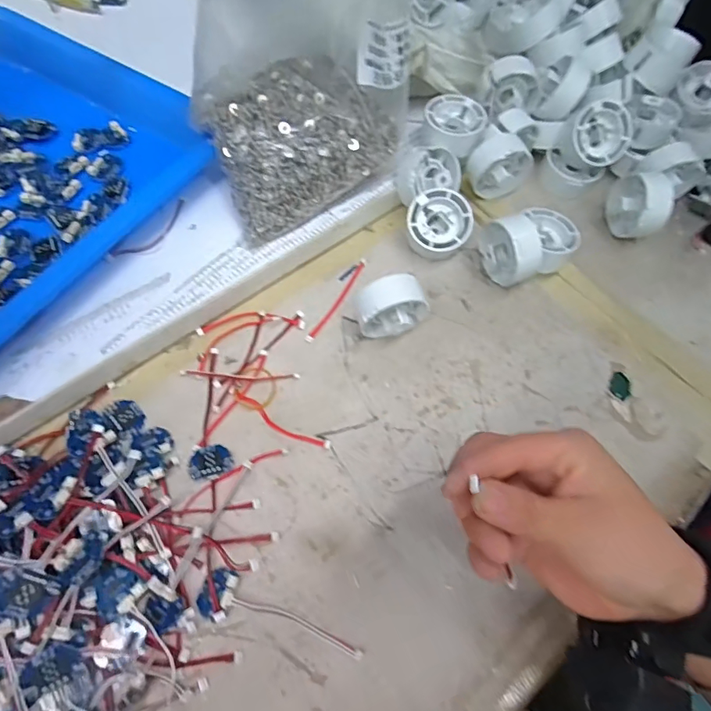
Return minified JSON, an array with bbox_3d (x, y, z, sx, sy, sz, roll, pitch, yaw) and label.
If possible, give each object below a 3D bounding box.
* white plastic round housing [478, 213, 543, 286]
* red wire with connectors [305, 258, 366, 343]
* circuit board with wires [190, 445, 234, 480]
[{"bbox_3d":[0.131,-0.089,0.370,0.034,0.053,0.055,-13,65,-9],"label":"white plastic round housing"},{"bbox_3d":[-0.015,-0.047,0.372,0.007,0.004,0.092,27,65,11],"label":"red wire with connectors"},{"bbox_3d":[-0.100,0.073,0.309,0.028,0.006,0.022,-21,66,-12],"label":"circuit board with wires"}]

